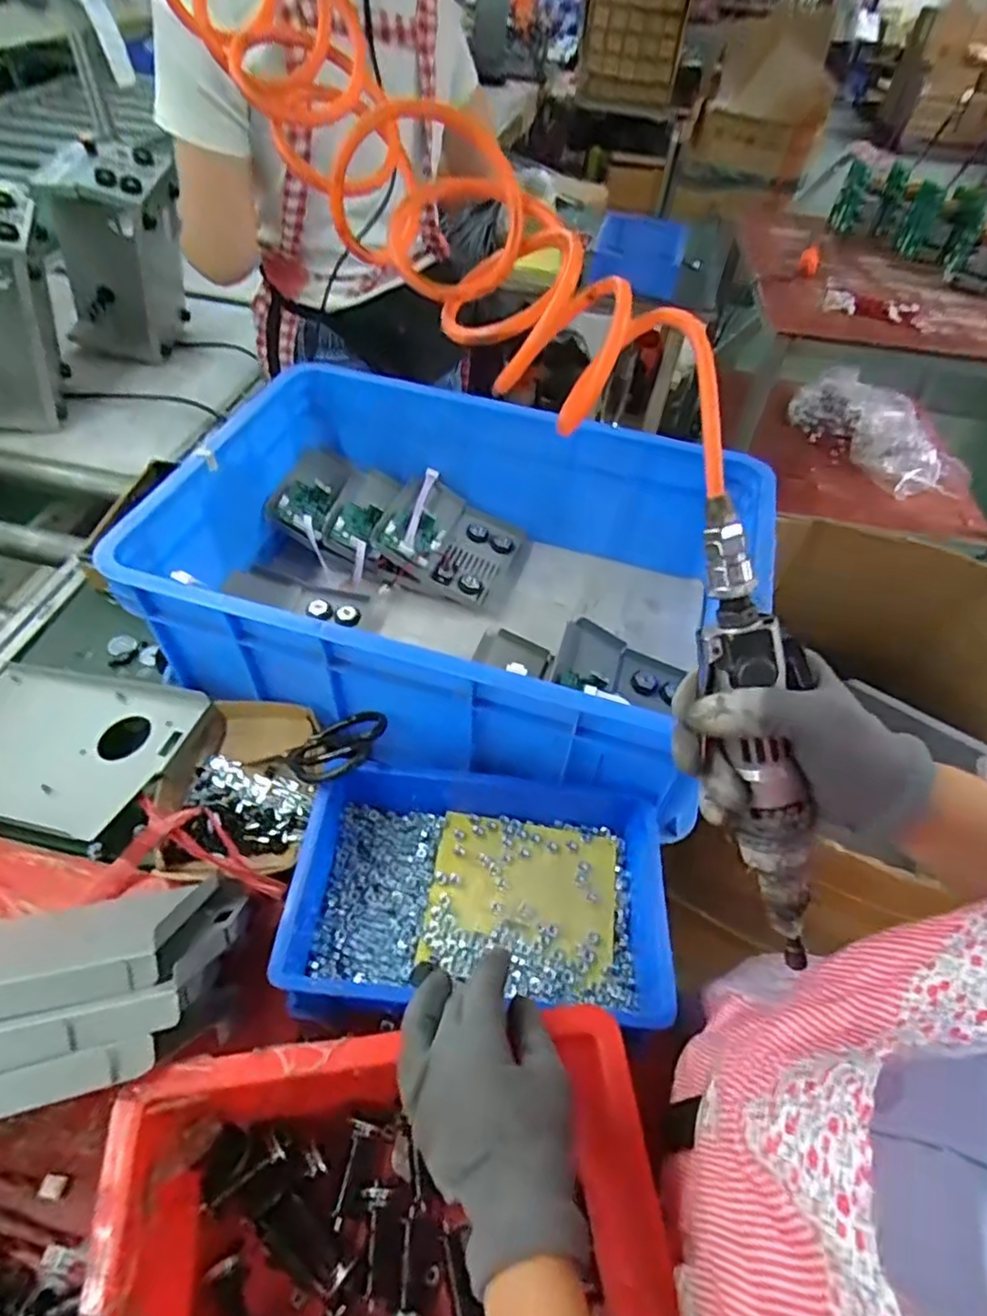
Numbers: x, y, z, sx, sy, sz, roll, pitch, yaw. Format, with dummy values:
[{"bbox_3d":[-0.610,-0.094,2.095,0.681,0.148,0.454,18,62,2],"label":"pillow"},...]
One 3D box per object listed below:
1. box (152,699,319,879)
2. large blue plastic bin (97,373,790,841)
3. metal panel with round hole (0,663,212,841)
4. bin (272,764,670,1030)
[{"bbox_3d":[-0.238,0.127,0.647,0.112,0.051,0.179,7,49,0],"label":"box"},{"bbox_3d":[-0.030,-0.093,0.727,0.573,0.186,0.414,15,50,7],"label":"large blue plastic bin"},{"bbox_3d":[-0.437,0.082,0.657,0.258,0.046,0.168,16,50,7],"label":"metal panel with round hole"},{"bbox_3d":[-0.009,0.201,0.572,0.307,0.076,0.201,5,49,-2],"label":"bin"}]

